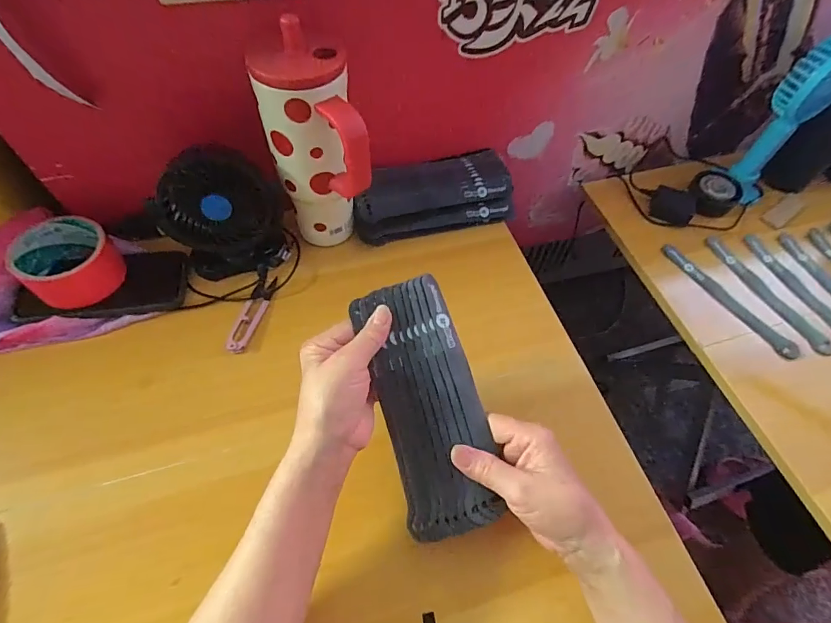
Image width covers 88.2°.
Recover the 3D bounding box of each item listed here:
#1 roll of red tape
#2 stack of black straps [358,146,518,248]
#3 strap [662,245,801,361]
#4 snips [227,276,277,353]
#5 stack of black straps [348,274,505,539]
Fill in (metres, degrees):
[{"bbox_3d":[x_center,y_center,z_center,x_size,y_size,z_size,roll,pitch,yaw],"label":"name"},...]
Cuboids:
[{"bbox_3d":[-0.356,-0.053,0.444,0.091,0.053,0.084,1,57,-2],"label":"roll of red tape"},{"bbox_3d":[0.023,-0.155,0.545,0.205,0.063,0.086,-11,59,-10],"label":"stack of black straps"},{"bbox_3d":[0.403,-0.019,0.557,0.019,0.009,0.198,-26,62,-18],"label":"strap"},{"bbox_3d":[-0.178,0.001,0.470,0.024,0.008,0.099,8,57,2],"label":"snips"},{"bbox_3d":[0.010,0.074,0.348,0.084,0.024,0.199,-10,81,-9],"label":"stack of black straps"}]

